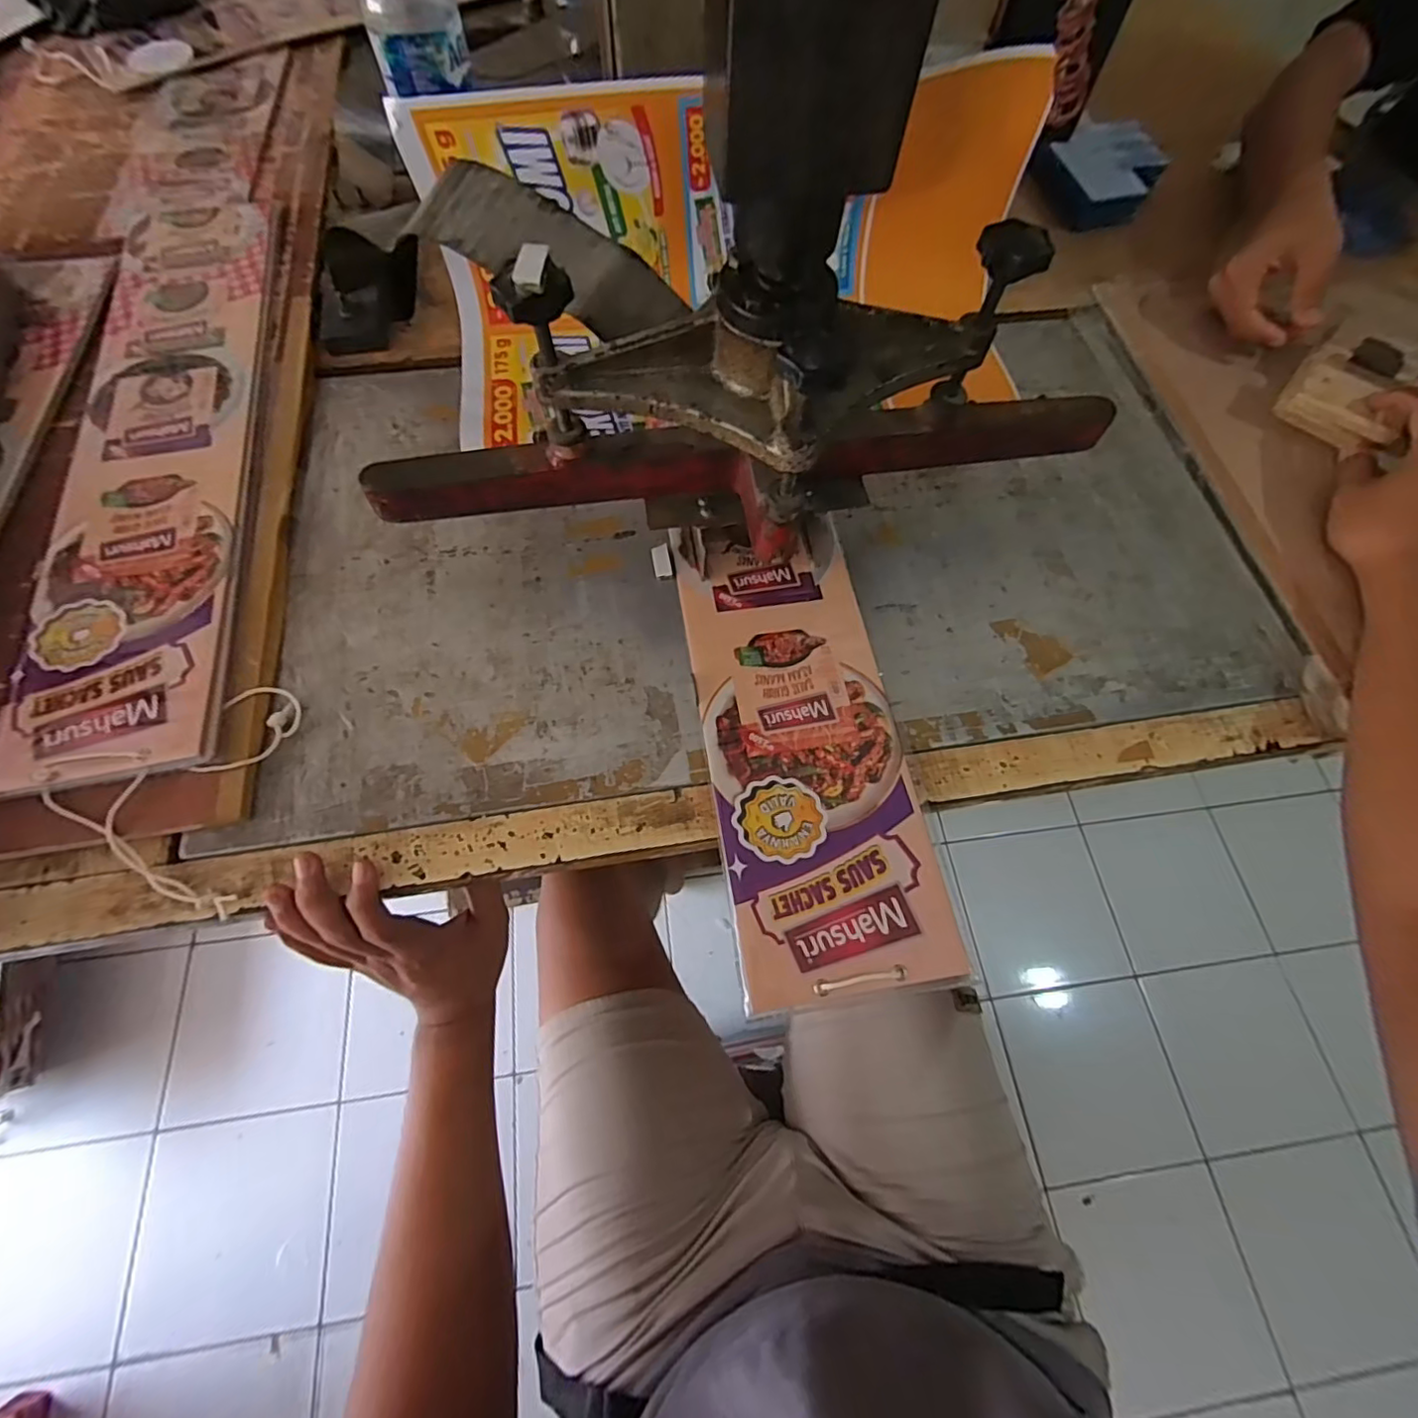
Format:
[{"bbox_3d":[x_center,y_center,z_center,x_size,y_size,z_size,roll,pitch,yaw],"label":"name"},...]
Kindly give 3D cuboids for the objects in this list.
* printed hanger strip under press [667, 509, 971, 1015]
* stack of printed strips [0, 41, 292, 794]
[{"bbox_3d":[0.060,0.012,0.392,0.126,0.004,0.321,-7,67,-5],"label":"printed hanger strip under press"},{"bbox_3d":[-0.447,-0.337,0.508,0.147,0.016,0.833,-12,68,-7],"label":"stack of printed strips"}]

